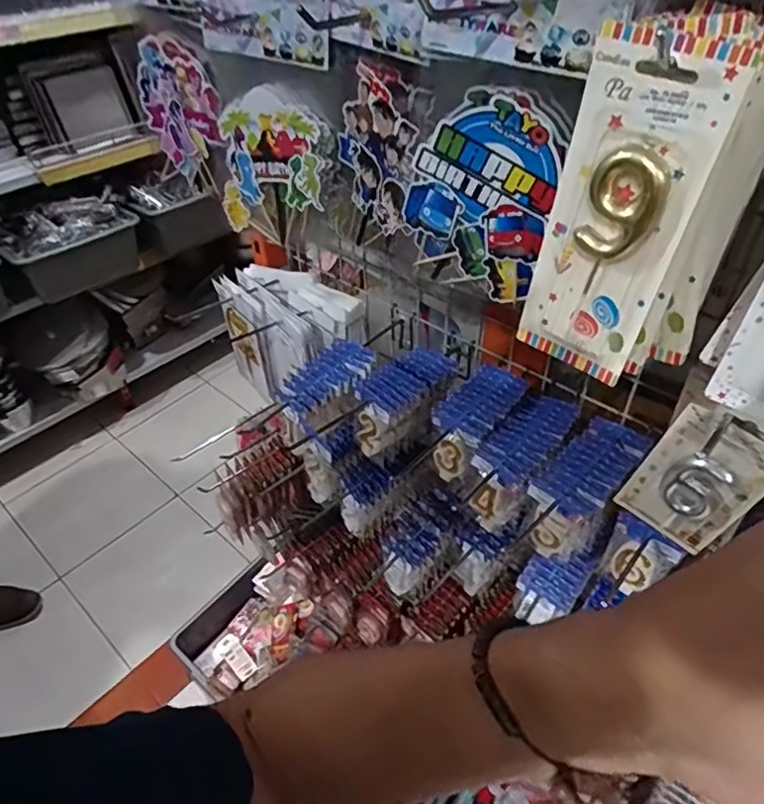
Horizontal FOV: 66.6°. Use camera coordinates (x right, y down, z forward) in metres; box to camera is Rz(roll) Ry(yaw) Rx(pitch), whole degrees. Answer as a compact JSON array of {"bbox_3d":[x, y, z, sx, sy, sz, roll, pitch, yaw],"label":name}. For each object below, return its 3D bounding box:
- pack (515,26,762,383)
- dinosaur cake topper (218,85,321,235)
[{"bbox_3d":[0.125,-0.093,0.312,0.023,0.172,0.071,-34,52,-30],"label":"pack"},{"bbox_3d":[-0.103,-0.218,0.533,0.112,0.118,0.024,19,46,20],"label":"dinosaur cake topper"}]

